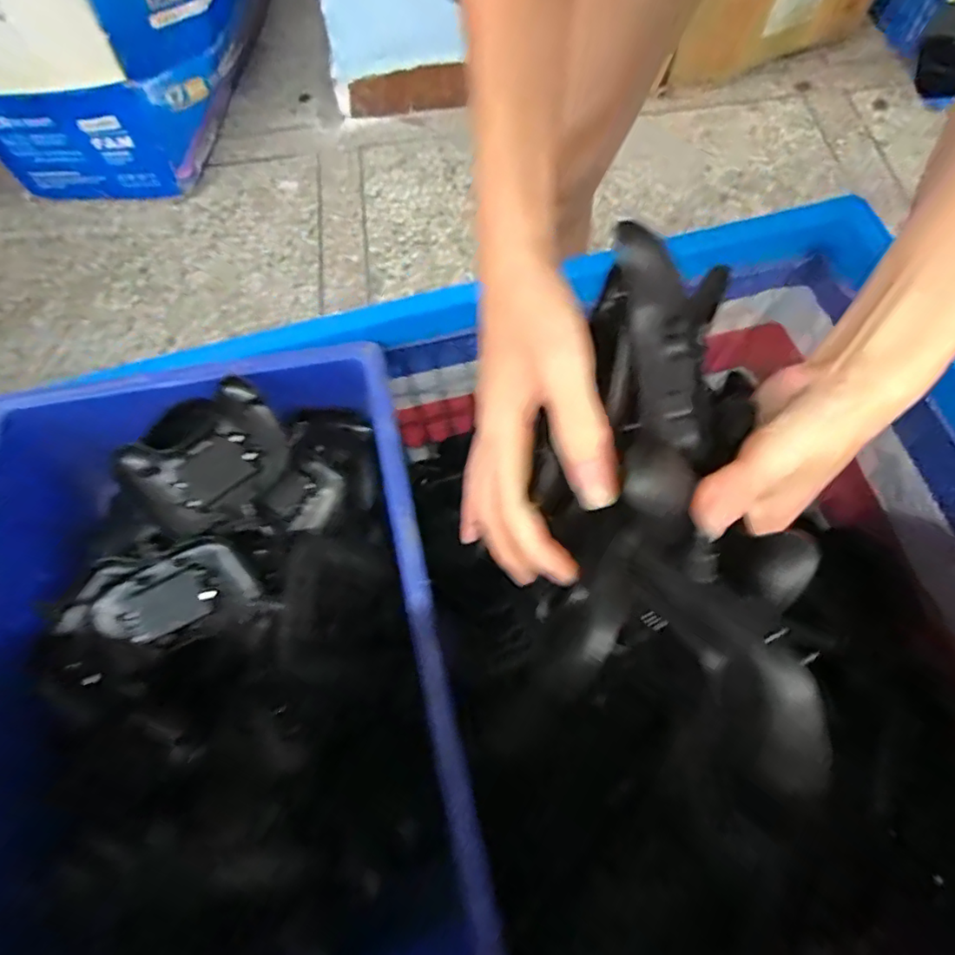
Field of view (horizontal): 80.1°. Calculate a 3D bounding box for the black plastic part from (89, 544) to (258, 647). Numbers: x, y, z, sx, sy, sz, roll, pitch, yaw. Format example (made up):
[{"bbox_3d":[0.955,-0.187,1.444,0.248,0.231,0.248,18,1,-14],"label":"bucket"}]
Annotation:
[{"bbox_3d":[-0.216,0.084,0.405,0.103,0.018,0.051,-26,69,-8],"label":"black plastic part"}]

